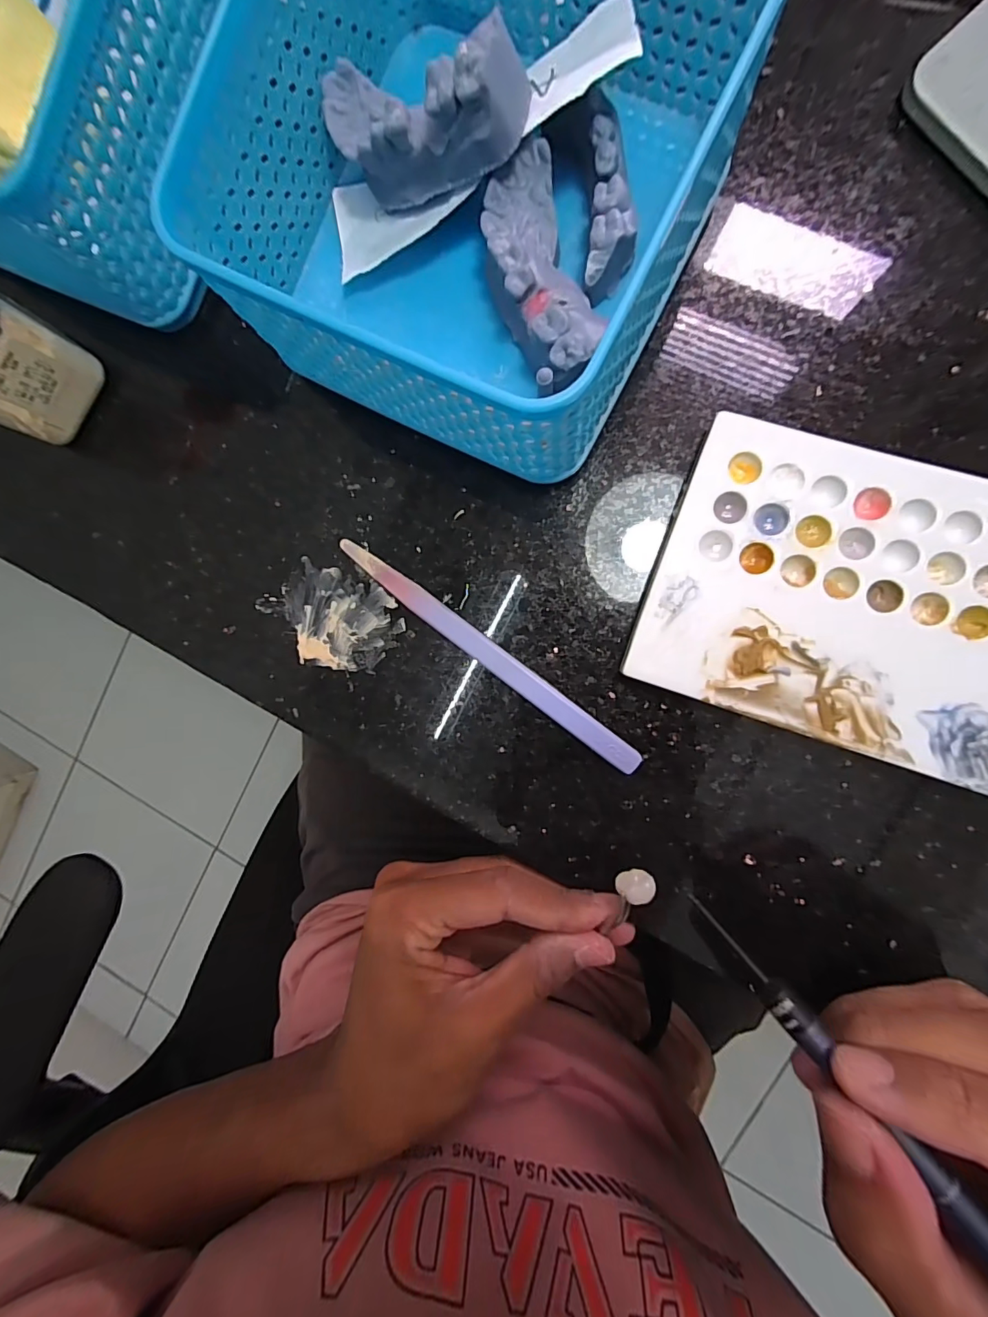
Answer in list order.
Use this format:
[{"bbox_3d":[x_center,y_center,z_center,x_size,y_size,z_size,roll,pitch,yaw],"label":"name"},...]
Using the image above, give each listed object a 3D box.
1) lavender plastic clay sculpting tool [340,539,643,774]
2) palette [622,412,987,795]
[{"bbox_3d":[-0.003,-0.002,0.183,0.138,0.004,0.010,38,97,6],"label":"lavender plastic clay sculpting tool"},{"bbox_3d":[0.132,-0.015,0.158,0.153,0.012,0.093,19,95,8],"label":"palette"}]

